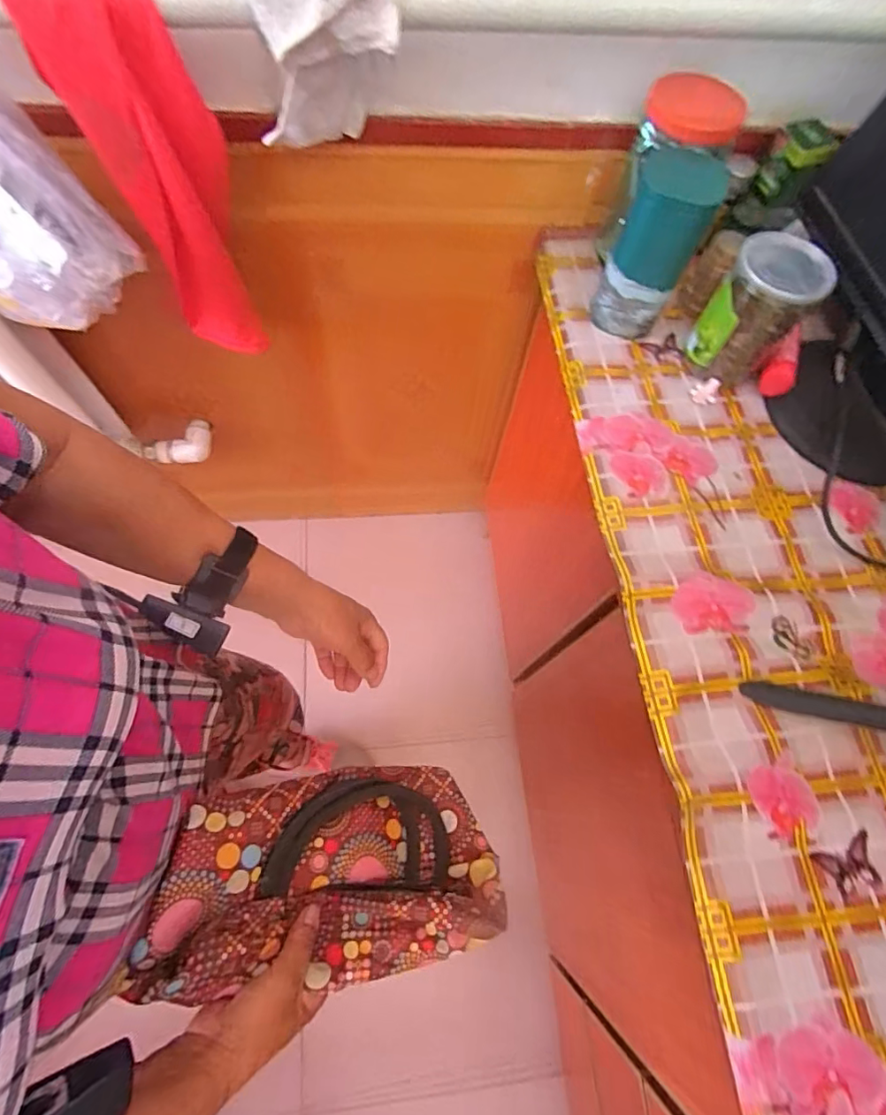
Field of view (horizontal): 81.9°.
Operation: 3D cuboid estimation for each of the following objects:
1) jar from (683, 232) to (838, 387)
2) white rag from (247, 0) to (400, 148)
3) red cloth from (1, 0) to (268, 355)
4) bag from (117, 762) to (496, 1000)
[{"bbox_3d":[0.323,-0.255,0.536,0.085,0.120,0.083,-1,68,1],"label":"jar"},{"bbox_3d":[-0.111,-0.452,0.462,0.127,0.133,0.083,-17,68,-5],"label":"white rag"},{"bbox_3d":[-0.277,-0.371,0.529,0.118,0.329,0.062,15,69,8],"label":"red cloth"},{"bbox_3d":[-0.096,0.268,0.460,0.291,0.096,0.164,1,26,-16],"label":"bag"}]

